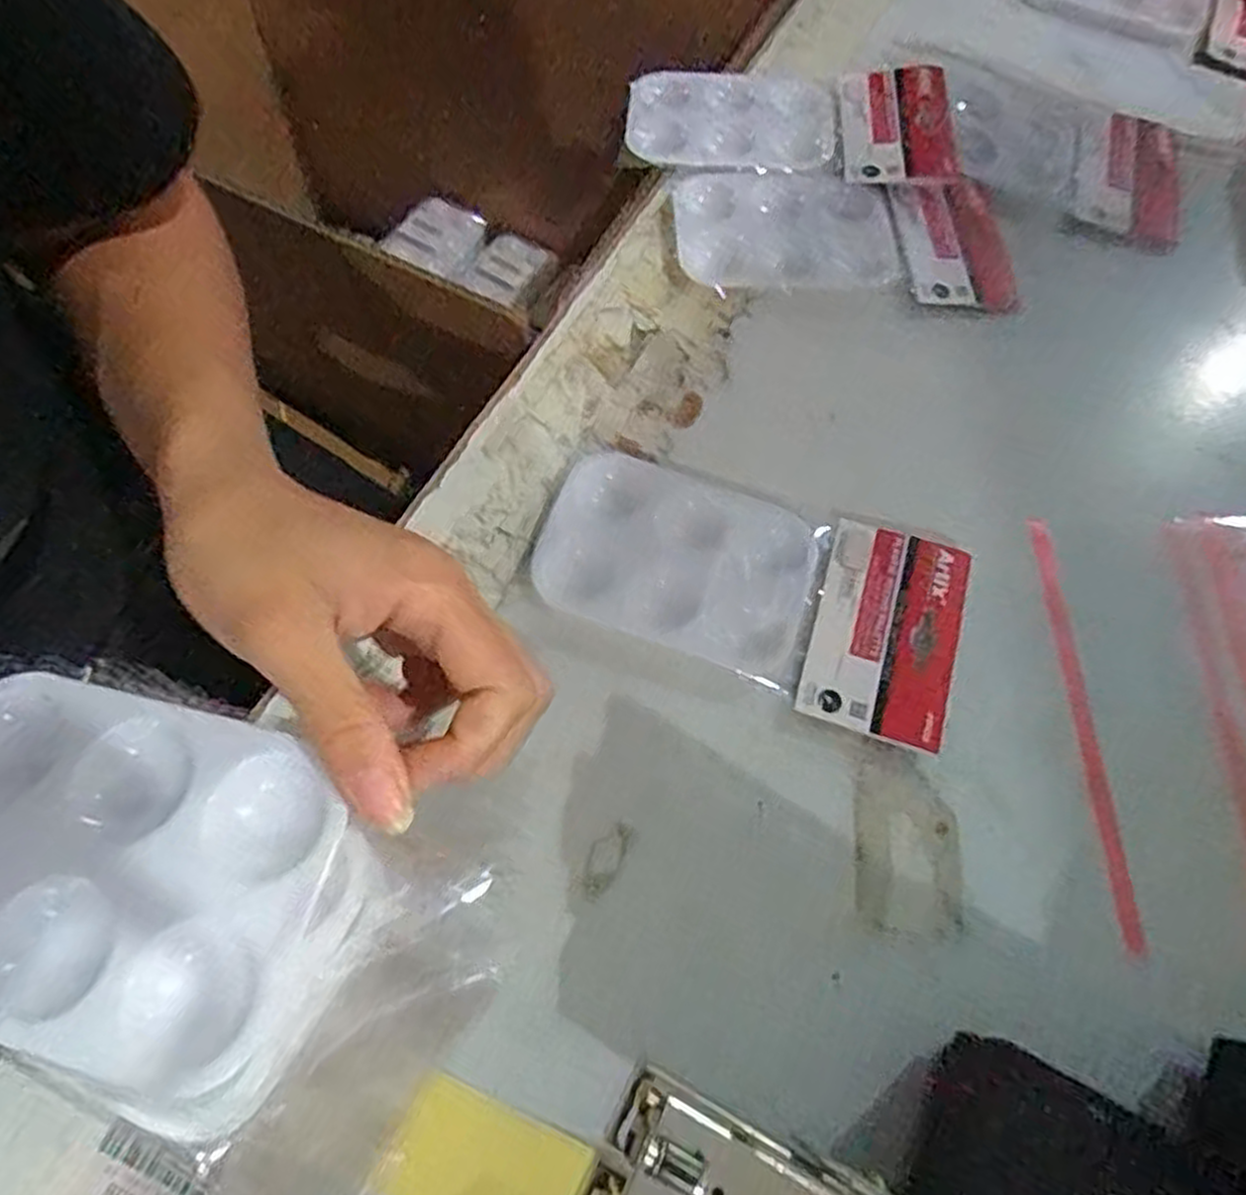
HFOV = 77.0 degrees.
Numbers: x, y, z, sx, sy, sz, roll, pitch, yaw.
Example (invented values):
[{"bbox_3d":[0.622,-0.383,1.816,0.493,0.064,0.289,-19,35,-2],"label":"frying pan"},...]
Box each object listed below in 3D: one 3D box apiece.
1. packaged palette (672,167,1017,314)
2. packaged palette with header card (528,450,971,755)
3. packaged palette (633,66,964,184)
[{"bbox_3d":[0.129,-0.207,0.451,0.196,0.018,0.082,5,66,0],"label":"packaged palette"},{"bbox_3d":[0.058,-0.005,0.363,0.191,0.012,0.094,18,67,6],"label":"packaged palette with header card"},{"bbox_3d":[0.101,-0.289,0.476,0.193,0.021,0.095,10,67,2],"label":"packaged palette"}]

